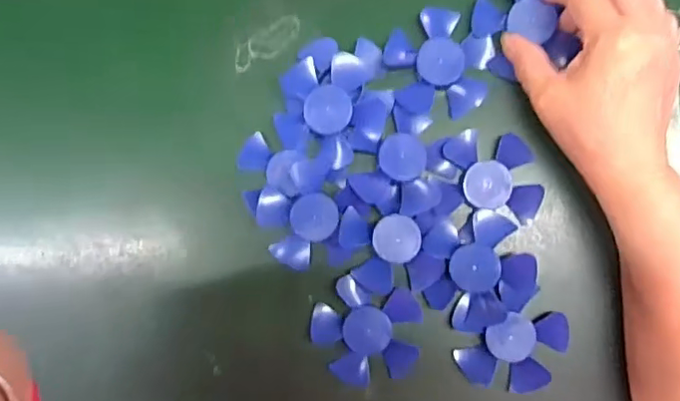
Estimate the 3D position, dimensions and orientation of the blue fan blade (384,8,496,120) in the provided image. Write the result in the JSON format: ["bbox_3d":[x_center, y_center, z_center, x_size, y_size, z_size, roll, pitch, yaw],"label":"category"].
[{"bbox_3d":[0.065,-0.090,0.377,0.067,0.010,0.067,13,89,6],"label":"blue fan blade"}]

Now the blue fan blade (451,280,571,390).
[{"bbox_3d":[0.109,0.087,0.366,0.069,0.013,0.065,6,88,6],"label":"blue fan blade"}]

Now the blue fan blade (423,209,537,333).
[{"bbox_3d":[0.086,0.043,0.367,0.070,0.010,0.069,0,88,6],"label":"blue fan blade"}]

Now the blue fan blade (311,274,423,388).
[{"bbox_3d":[0.016,0.087,0.373,0.070,0.012,0.064,14,89,6],"label":"blue fan blade"}]

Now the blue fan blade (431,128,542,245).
[{"bbox_3d":[0.097,-0.012,0.370,0.065,0.013,0.069,0,88,6],"label":"blue fan blade"}]

